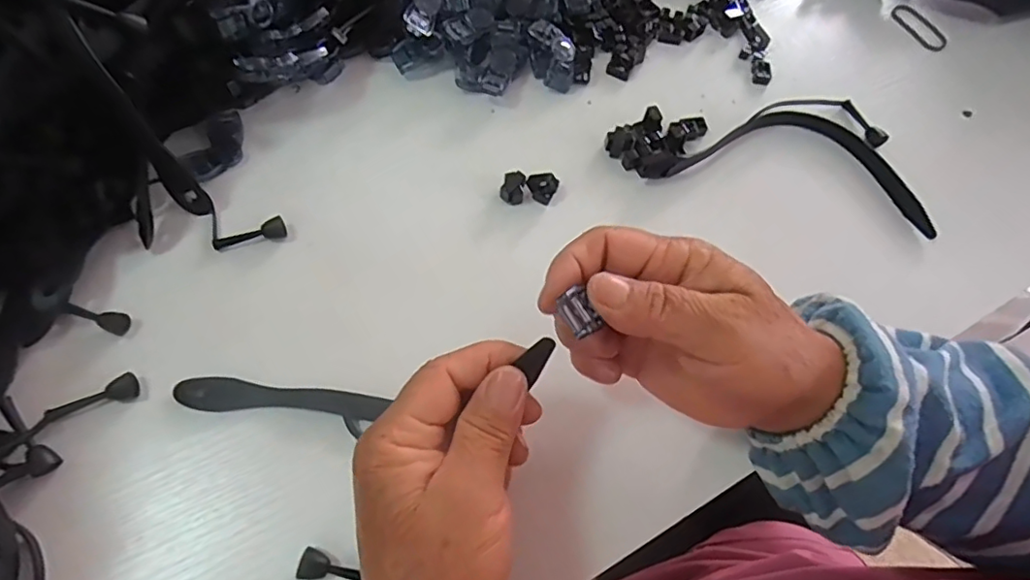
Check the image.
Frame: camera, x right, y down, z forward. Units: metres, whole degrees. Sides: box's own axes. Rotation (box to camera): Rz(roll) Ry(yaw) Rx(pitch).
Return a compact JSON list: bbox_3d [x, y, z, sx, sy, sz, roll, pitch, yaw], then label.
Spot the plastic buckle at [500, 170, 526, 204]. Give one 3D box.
[{"bbox_3d":[-0.001,-0.059,0.330,0.013,0.009,0.019,11,58,2],"label":"plastic buckle"}]

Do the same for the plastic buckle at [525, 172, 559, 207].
[{"bbox_3d":[0.016,-0.059,0.331,0.018,0.012,0.015,8,58,0],"label":"plastic buckle"}]

